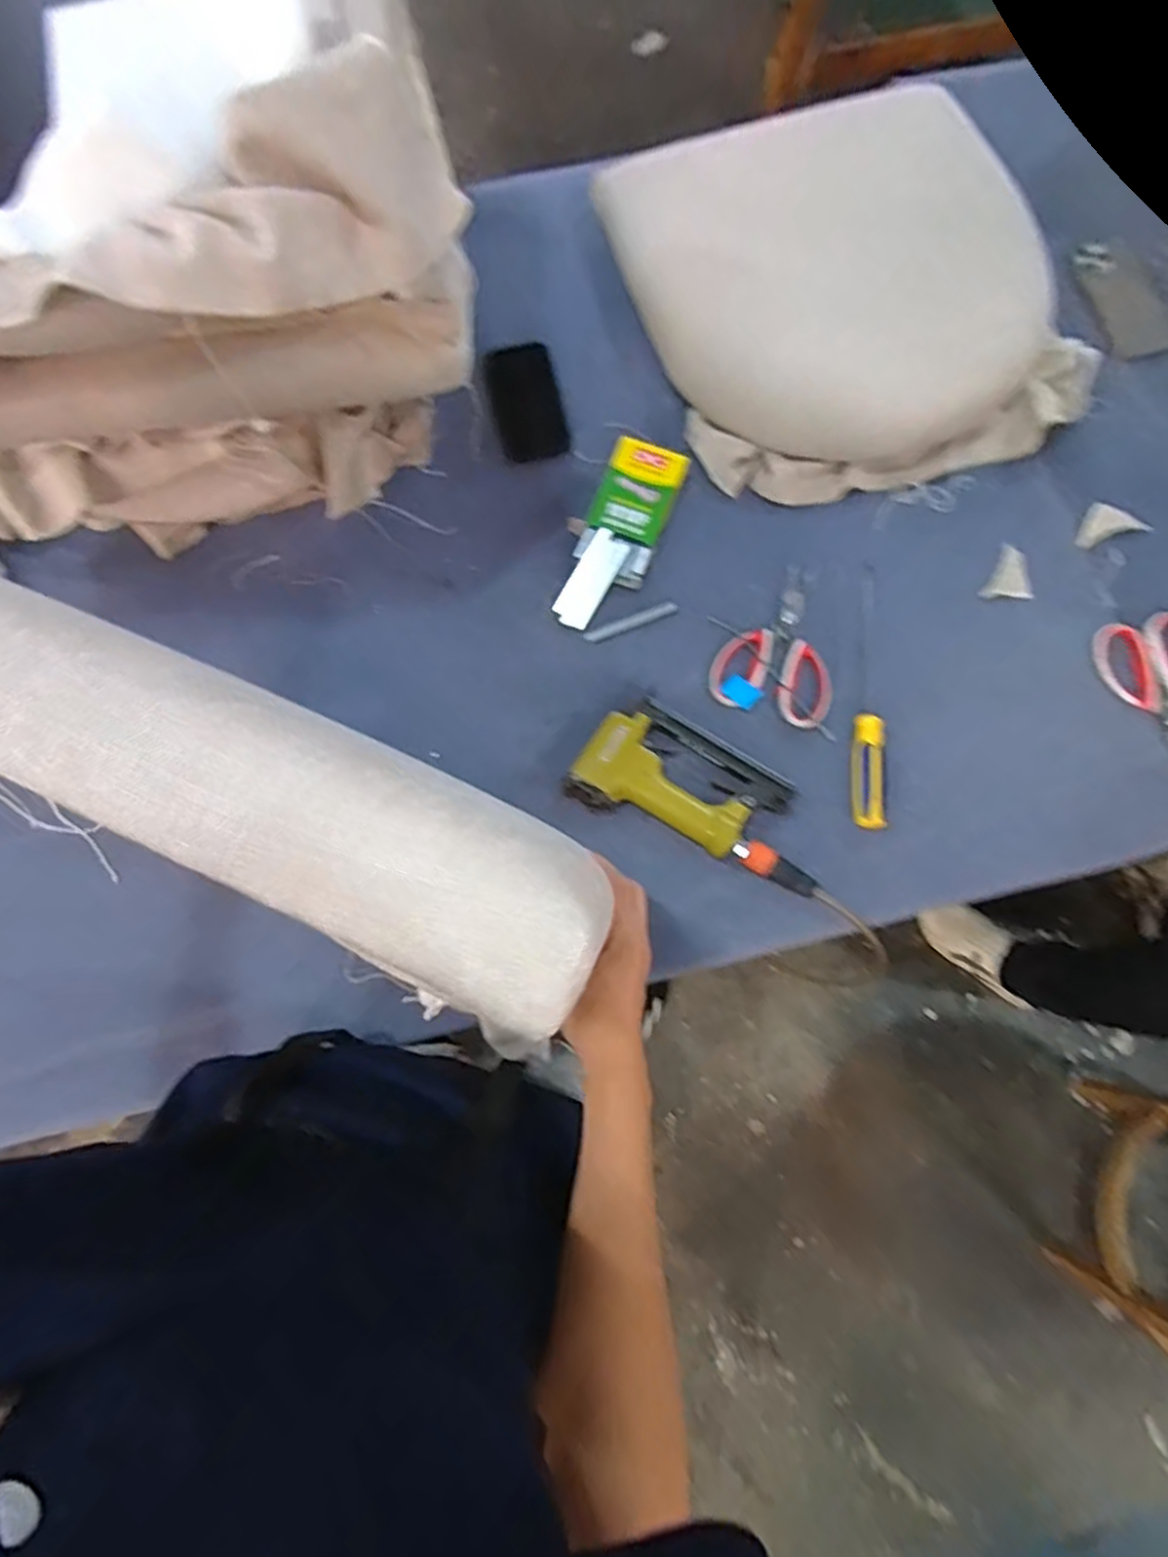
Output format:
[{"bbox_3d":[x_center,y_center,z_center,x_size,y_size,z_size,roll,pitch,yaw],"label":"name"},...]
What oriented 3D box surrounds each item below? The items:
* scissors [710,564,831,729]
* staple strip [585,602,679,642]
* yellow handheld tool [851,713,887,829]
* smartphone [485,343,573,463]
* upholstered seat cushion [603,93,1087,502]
[{"bbox_3d":[0.208,-0.142,0.753,0.118,0.008,0.167,18,77,4],"label":"scissors"},{"bbox_3d":[0.051,-0.167,0.769,0.103,0.004,0.013,-21,77,-5],"label":"staple strip"},{"bbox_3d":[0.286,-0.009,0.725,0.032,0.011,0.118,6,76,1],"label":"yellow handheld tool"},{"bbox_3d":[-0.065,-0.436,0.842,0.079,0.014,0.146,-16,80,8],"label":"smartphone"},{"bbox_3d":[0.296,-0.559,0.811,0.445,0.081,0.471,-19,77,-5],"label":"upholstered seat cushion"}]

